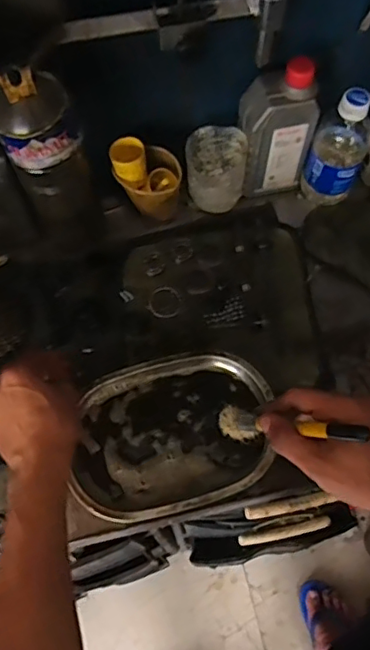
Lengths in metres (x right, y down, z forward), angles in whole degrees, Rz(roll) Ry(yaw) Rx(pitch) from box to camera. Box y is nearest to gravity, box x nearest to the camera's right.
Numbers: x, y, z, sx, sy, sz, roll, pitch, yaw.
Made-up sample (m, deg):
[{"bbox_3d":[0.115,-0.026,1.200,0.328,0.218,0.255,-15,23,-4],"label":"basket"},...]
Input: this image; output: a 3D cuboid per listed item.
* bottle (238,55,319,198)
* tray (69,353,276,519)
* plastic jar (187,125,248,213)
[{"bbox_3d":[0.107,-0.228,0.668,0.081,0.164,0.050,-11,64,-3],"label":"bottle"},{"bbox_3d":[-0.012,0.110,0.588,0.198,0.035,0.152,-11,64,-3],"label":"tray"},{"bbox_3d":[0.037,-0.186,0.695,0.071,0.082,0.065,4,65,4],"label":"plastic jar"}]

